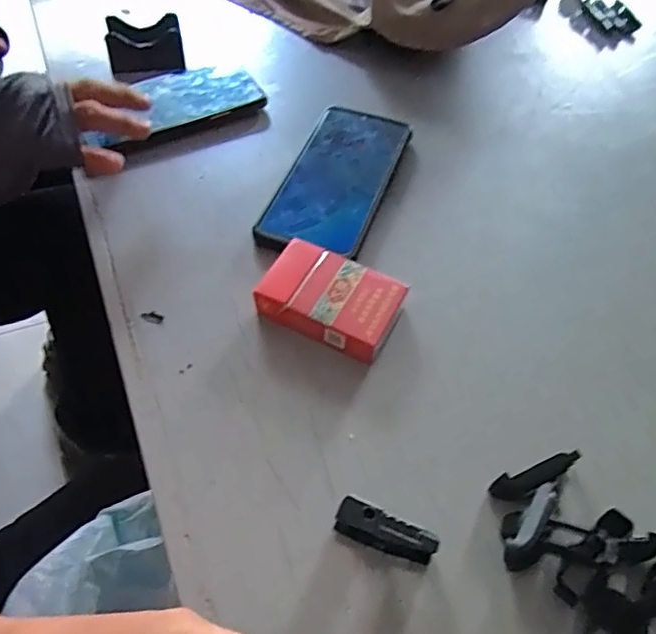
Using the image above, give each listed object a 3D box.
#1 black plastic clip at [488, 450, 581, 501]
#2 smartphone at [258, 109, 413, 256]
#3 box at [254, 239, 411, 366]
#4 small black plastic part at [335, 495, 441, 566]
[{"bbox_3d":[0.117,0.090,0.324,0.057,0.016,0.012,-17,57,-14],"label":"black plastic clip"},{"bbox_3d":[0.008,-0.109,0.461,0.082,0.015,0.160,17,55,10],"label":"smartphone"},{"bbox_3d":[0.002,-0.011,0.384,0.087,0.024,0.057,25,57,15],"label":"box"},{"bbox_3d":[0.030,0.112,0.300,0.052,0.025,0.013,19,56,11],"label":"small black plastic part"}]

